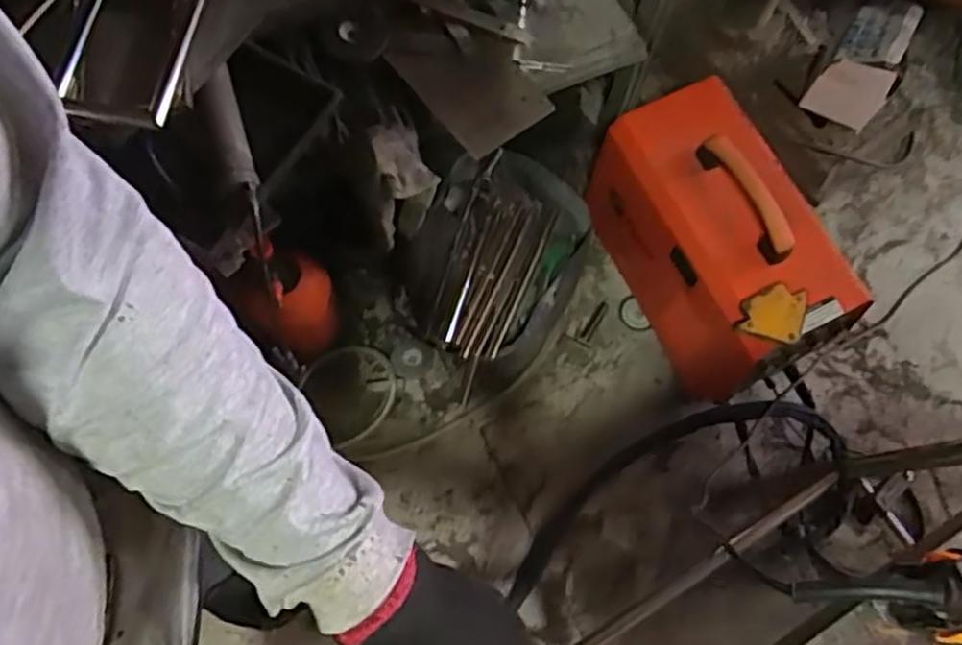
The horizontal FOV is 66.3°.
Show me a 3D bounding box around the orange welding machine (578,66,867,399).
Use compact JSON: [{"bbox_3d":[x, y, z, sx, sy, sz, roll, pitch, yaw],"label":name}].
[{"bbox_3d":[0.370,-0.111,1.251,0.190,0.401,0.431,-26,74,-9],"label":"orange welding machine"}]

